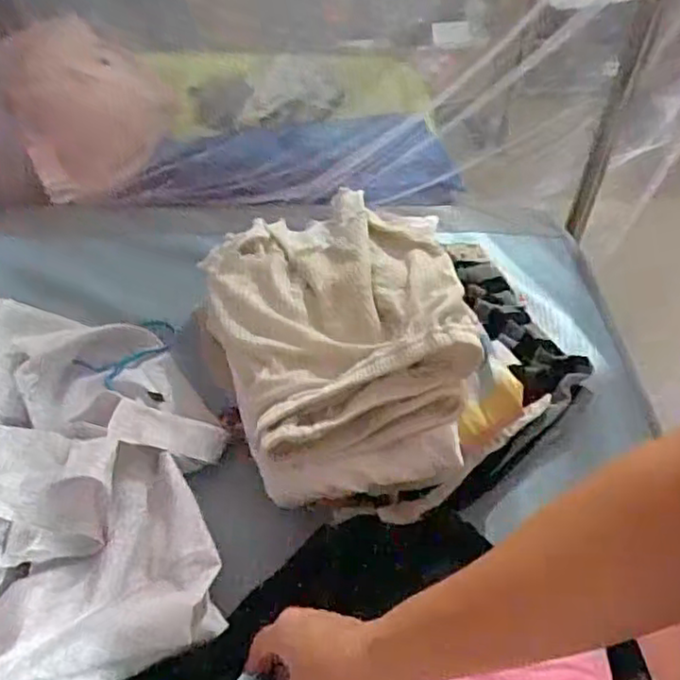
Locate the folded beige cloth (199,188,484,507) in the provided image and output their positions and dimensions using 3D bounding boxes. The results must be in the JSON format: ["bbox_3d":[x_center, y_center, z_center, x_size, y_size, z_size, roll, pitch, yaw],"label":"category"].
[{"bbox_3d":[-0.003,-0.015,0.618,0.218,0.114,0.289,-6,48,-8],"label":"folded beige cloth"}]

